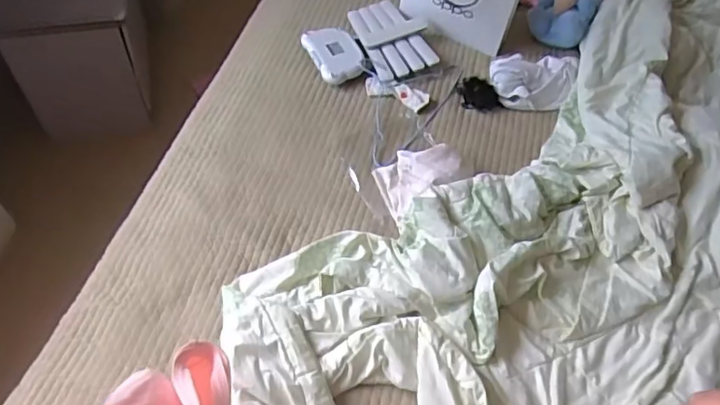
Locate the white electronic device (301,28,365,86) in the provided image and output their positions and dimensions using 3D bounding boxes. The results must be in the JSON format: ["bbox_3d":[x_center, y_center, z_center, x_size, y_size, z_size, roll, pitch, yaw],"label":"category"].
[{"bbox_3d":[-0.059,-0.361,1.404,0.119,0.034,0.168,-21,59,-18],"label":"white electronic device"}]

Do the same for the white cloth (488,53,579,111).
[{"bbox_3d":[0.420,-0.292,1.406,0.219,0.053,0.154,0,55,-5],"label":"white cloth"}]

